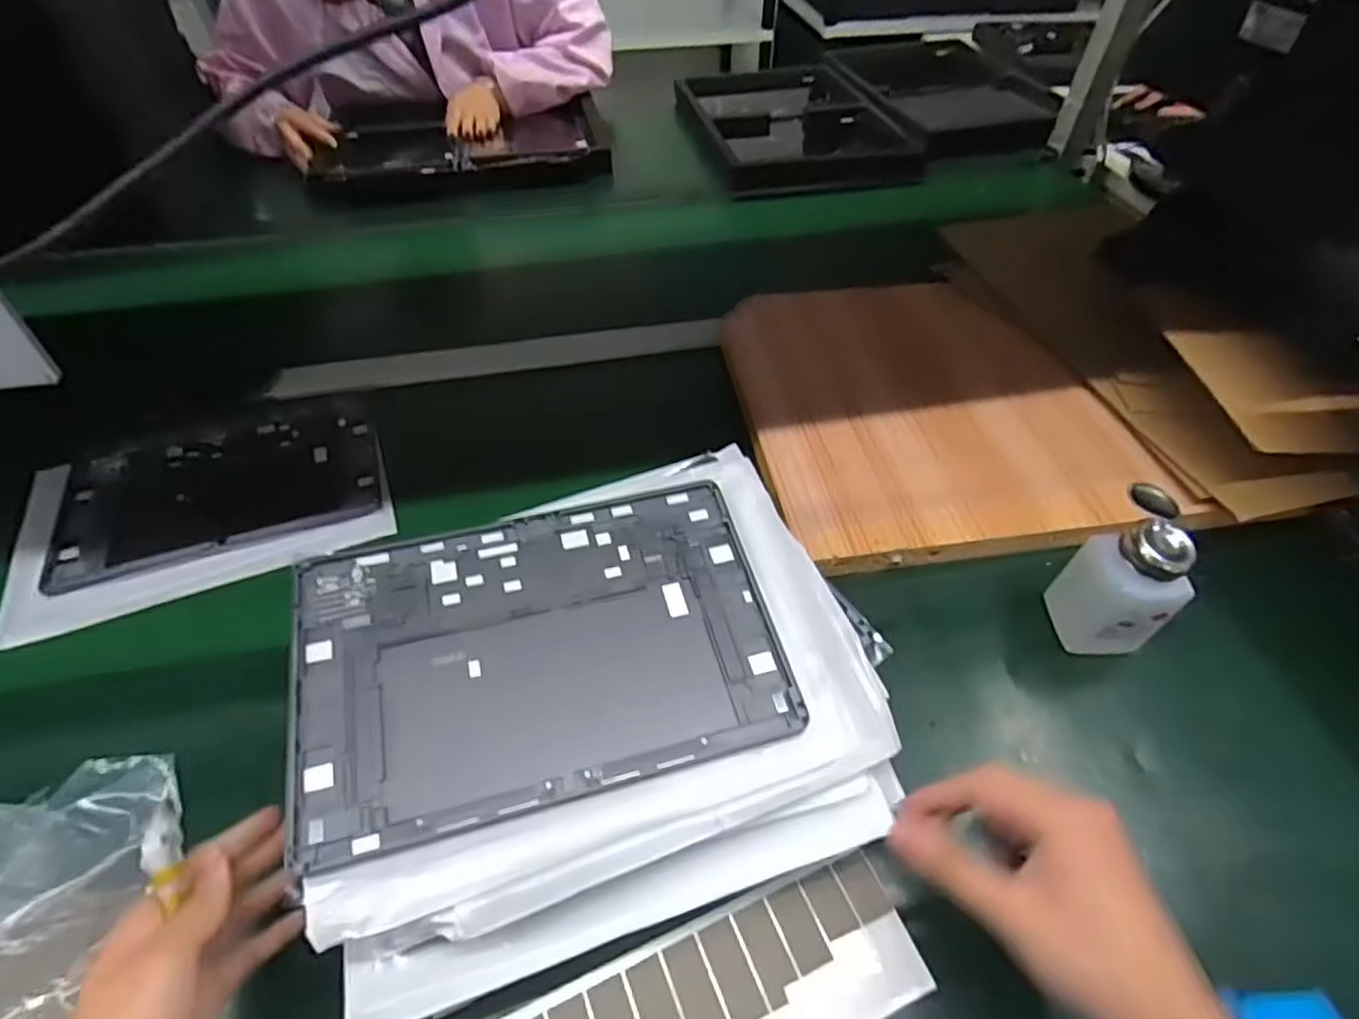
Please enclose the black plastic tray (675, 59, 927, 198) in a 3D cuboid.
[{"bbox_3d":[0.176,-0.643,1.118,0.336,0.055,0.421,-9,53,-6],"label":"black plastic tray"}]

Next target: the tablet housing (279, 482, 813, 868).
[{"bbox_3d":[-0.075,0.075,0.374,0.252,0.009,0.168,-12,57,-13],"label":"tablet housing"}]

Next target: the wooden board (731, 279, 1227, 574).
[{"bbox_3d":[0.224,-0.108,0.629,0.325,0.023,0.348,-5,50,-7],"label":"wooden board"}]

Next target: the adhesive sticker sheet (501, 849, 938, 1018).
[{"bbox_3d":[0.023,0.262,0.358,0.215,0.004,0.080,-18,55,-15],"label":"adhesive sticker sheet"}]

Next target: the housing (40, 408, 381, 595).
[{"bbox_3d":[-0.400,-0.025,0.594,0.250,0.008,0.157,-17,53,-16],"label":"housing"}]

